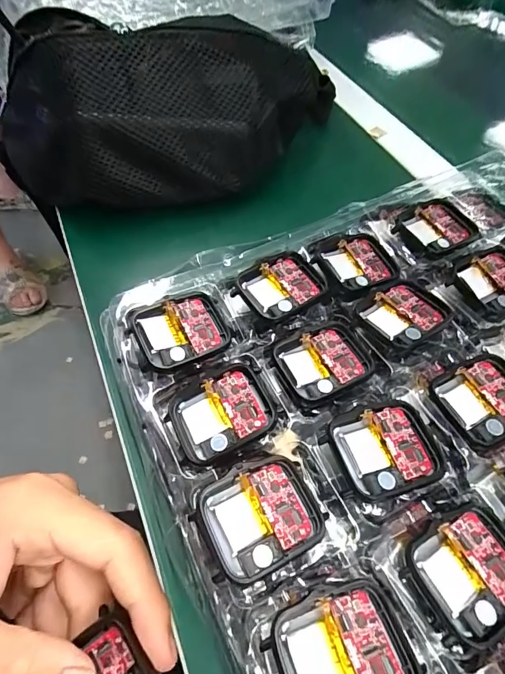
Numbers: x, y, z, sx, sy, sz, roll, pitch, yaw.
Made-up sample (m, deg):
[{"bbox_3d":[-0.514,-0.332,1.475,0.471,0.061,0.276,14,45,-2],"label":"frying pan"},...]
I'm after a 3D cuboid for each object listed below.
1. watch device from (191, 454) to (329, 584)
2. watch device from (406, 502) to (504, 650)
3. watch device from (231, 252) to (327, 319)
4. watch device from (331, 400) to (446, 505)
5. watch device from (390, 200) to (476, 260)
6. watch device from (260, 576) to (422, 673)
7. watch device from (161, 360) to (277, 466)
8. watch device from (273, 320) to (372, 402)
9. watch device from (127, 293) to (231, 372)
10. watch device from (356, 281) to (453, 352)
[{"bbox_3d":[0.003,0.069,0.157,0.045,0.008,0.037,-23,59,-15],"label":"watch device"},{"bbox_3d":[0.083,0.085,0.151,0.044,0.005,0.037,-24,60,-16],"label":"watch device"},{"bbox_3d":[0.015,-0.027,0.220,0.045,0.007,0.036,-23,60,-16],"label":"watch device"},{"bbox_3d":[0.058,0.047,0.173,0.043,0.008,0.037,-12,57,-9],"label":"watch device"},{"bbox_3d":[0.114,-0.067,0.248,0.051,0.007,0.036,-23,60,-15],"label":"watch device"},{"bbox_3d":[0.030,0.105,0.135,0.045,0.011,0.037,-16,58,-12],"label":"watch device"},{"bbox_3d":[-0.014,0.035,0.182,0.045,0.012,0.037,-20,59,-14],"label":"watch device"},{"bbox_3d":[0.035,0.012,0.200,0.044,0.005,0.036,-20,59,-14],"label":"watch device"},{"bbox_3d":[-0.035,-0.004,0.201,0.045,0.009,0.037,-23,59,-15],"label":"watch device"},{"bbox_3d":[0.079,-0.013,0.211,0.046,0.008,0.036,-23,60,-16],"label":"watch device"}]

